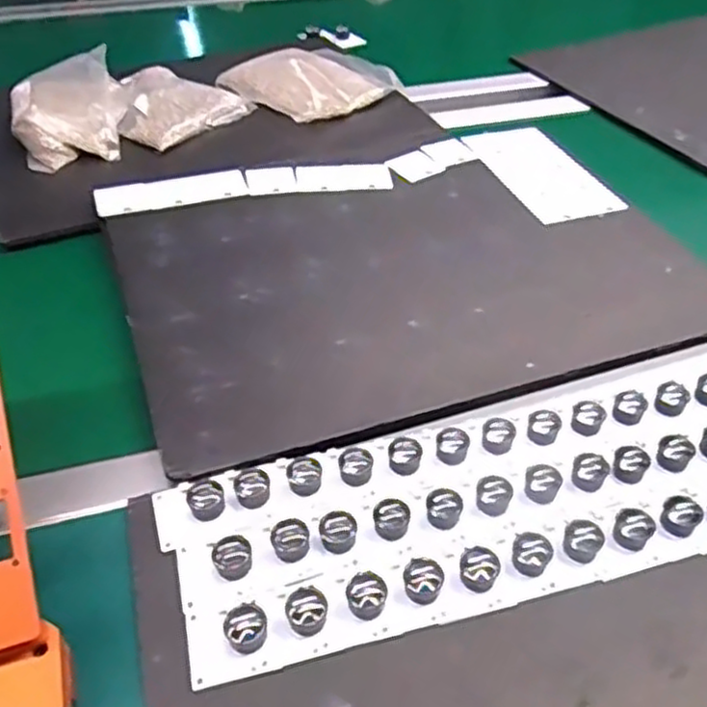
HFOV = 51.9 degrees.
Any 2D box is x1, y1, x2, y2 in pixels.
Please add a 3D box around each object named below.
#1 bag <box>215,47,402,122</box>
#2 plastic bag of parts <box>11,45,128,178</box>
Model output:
[{"bbox_3d":[-0.053,-0.340,0.901,0.169,0.028,0.170,-33,53,-29],"label":"bag"},{"bbox_3d":[-0.316,-0.271,0.809,0.121,0.051,0.170,-10,45,-10],"label":"plastic bag of parts"}]

